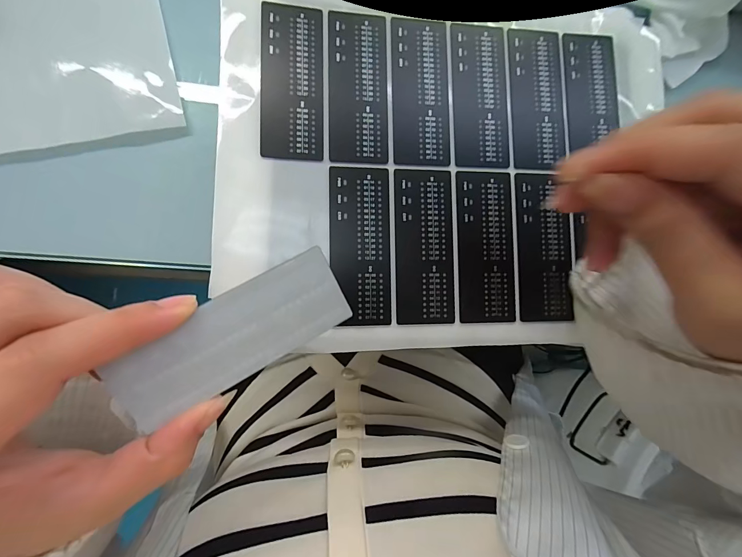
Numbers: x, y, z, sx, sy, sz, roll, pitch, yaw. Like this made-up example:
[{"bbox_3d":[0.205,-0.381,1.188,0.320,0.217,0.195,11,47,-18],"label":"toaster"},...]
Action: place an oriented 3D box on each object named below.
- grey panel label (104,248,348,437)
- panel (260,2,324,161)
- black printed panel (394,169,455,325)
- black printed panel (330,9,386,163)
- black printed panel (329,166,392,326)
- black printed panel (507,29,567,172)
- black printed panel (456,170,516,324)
[{"bbox_3d":[-0.055,0.024,0.142,0.093,0.004,0.036,-30,109,-14],"label":"grey panel label"},{"bbox_3d":[-0.046,-0.116,0.203,0.035,0.004,0.092,0,86,-12],"label":"panel"},{"bbox_3d":[0.032,-0.020,0.209,0.035,0.004,0.092,0,84,-7],"label":"black printed panel"},{"bbox_3d":[-0.007,-0.117,0.209,0.036,0.004,0.093,0,84,-7],"label":"black printed panel"},{"bbox_3d":[-0.006,-0.019,0.204,0.035,0.004,0.093,0,84,-7],"label":"black printed panel"},{"bbox_3d":[0.108,-0.116,0.223,0.036,0.004,0.094,1,84,-7],"label":"black printed panel"},{"bbox_3d":[0.071,-0.020,0.213,0.036,0.004,0.092,-1,84,-7],"label":"black printed panel"}]

